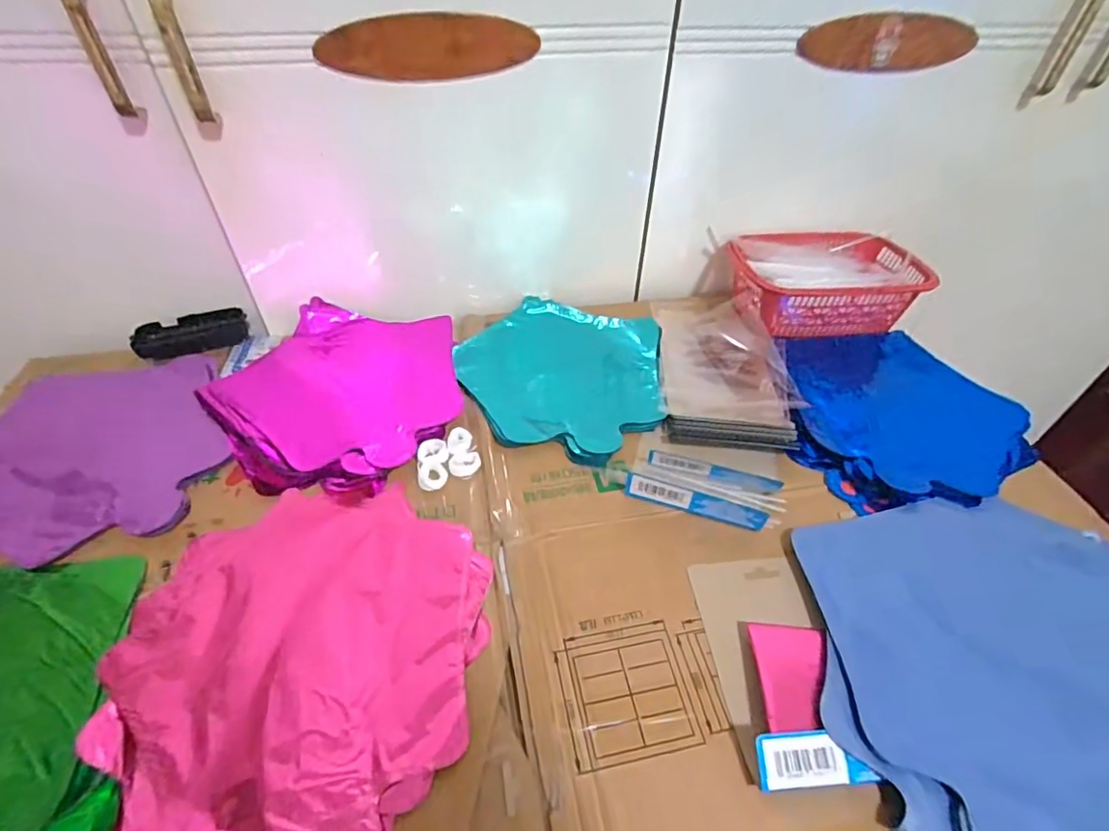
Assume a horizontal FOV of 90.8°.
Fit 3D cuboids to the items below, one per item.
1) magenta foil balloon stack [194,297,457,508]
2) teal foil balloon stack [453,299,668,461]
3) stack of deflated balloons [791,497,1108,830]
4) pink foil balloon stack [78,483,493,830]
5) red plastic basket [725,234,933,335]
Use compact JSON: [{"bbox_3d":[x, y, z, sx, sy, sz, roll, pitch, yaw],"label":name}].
[{"bbox_3d":[-0.214,-0.024,0.555,0.237,0.028,0.248,16,47,13],"label":"magenta foil balloon stack"},{"bbox_3d":[0.006,-0.051,0.576,0.218,0.015,0.223,14,46,11],"label":"teal foil balloon stack"},{"bbox_3d":[0.323,0.164,0.377,0.308,0.015,0.246,-8,46,-11],"label":"stack of deflated balloons"},{"bbox_3d":[-0.170,0.156,0.364,0.237,0.014,0.250,23,49,19],"label":"pink foil balloon stack"},{"bbox_3d":[0.318,-0.163,0.663,0.217,0.060,0.136,-6,46,-9],"label":"red plastic basket"}]

